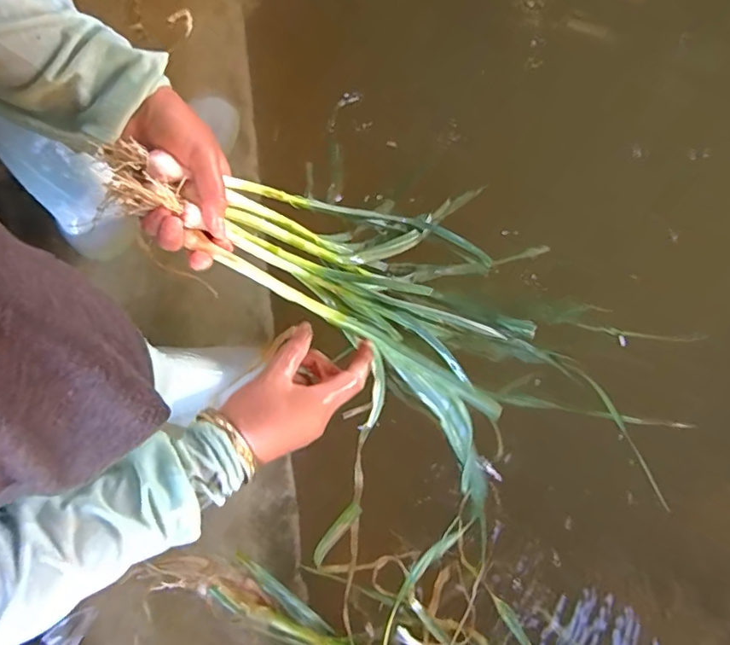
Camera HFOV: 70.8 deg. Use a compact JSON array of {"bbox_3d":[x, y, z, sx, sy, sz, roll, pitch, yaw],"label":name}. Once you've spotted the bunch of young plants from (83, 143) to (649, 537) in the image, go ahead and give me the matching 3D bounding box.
[{"bbox_3d":[0.013,-0.007,0.478,0.474,0.147,0.250,25,76,-27],"label":"bunch of young plants"}]

